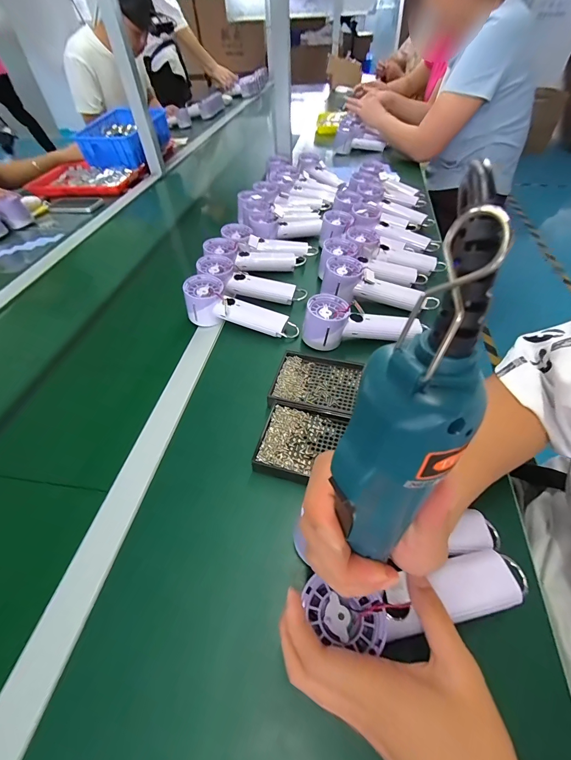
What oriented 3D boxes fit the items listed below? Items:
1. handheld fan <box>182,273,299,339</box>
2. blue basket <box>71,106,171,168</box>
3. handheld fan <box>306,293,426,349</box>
[{"bbox_3d":[-0.075,-0.110,0.534,0.199,0.058,0.065,21,53,3],"label":"handheld fan"},{"bbox_3d":[-0.535,-0.812,1.079,0.212,0.119,0.272,11,51,11],"label":"blue basket"},{"bbox_3d":[0.104,-0.084,0.483,0.148,0.053,0.065,7,51,8],"label":"handheld fan"}]

